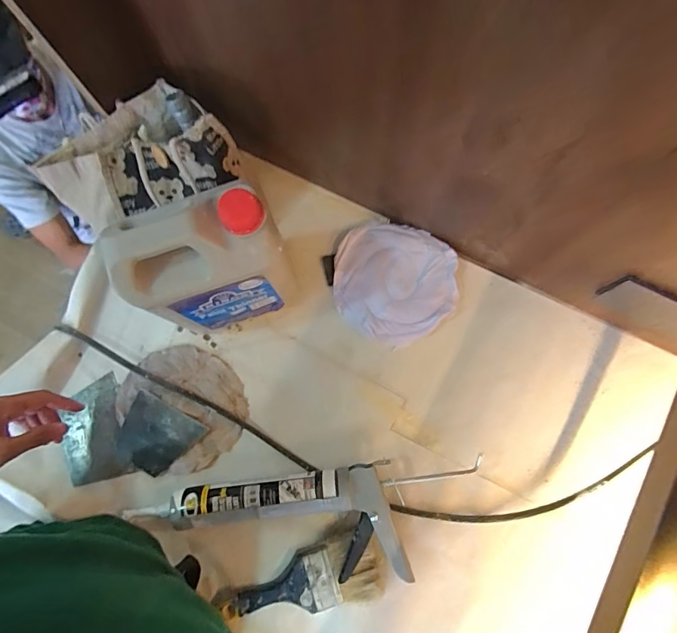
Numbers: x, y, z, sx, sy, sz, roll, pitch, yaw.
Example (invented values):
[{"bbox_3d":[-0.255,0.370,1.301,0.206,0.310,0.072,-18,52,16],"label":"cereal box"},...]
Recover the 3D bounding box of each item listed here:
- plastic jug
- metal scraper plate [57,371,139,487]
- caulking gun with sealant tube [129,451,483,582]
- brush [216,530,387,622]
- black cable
[{"bbox_3d":[-0.150,-0.056,0.538,0.176,0.231,0.099,-13,80,-1],"label":"plastic jug"},{"bbox_3d":[-0.348,0.163,0.623,0.086,0.015,0.140,-17,82,-4],"label":"metal scraper plate"},{"bbox_3d":[-0.042,0.270,0.569,0.466,0.050,0.142,-5,80,0],"label":"caulking gun with sealant tube"},{"bbox_3d":[-0.045,0.347,0.567,0.211,0.024,0.080,-18,80,-2],"label":"brush"},{"bbox_3d":[-0.025,0.170,0.604,0.804,0.035,0.167,10,94,5],"label":"black cable"}]

